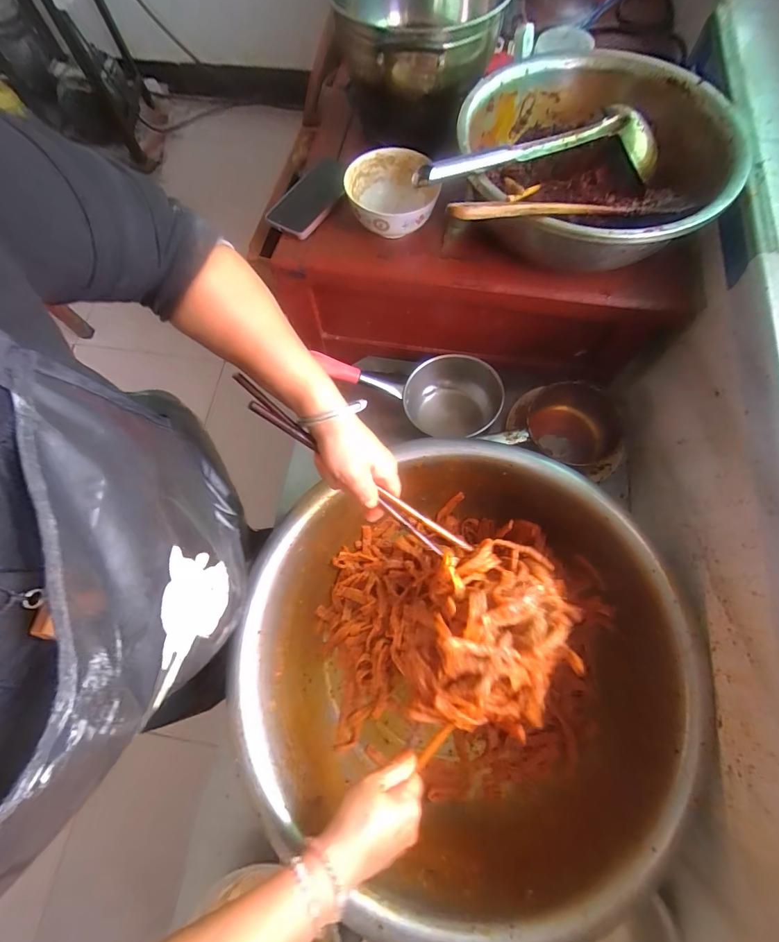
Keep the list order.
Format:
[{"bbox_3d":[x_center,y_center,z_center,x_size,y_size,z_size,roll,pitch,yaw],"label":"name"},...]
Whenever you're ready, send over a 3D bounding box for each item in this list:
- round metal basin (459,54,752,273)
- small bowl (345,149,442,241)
[{"bbox_3d":[0.260,-0.406,0.557,0.351,0.105,0.337,-1,71,2],"label":"round metal basin"},{"bbox_3d":[0.006,-0.383,0.593,0.118,0.078,0.121,-1,71,2],"label":"small bowl"}]

